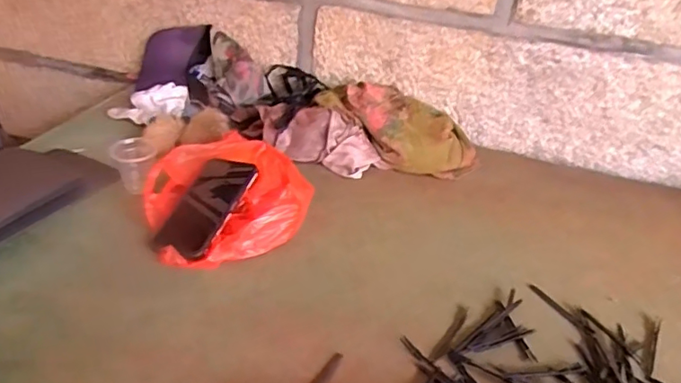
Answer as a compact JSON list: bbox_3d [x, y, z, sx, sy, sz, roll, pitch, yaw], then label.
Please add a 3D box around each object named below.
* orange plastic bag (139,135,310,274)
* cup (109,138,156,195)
[{"bbox_3d":[-0.162,0.005,0.740,0.198,0.070,0.206,-14,37,-29],"label":"orange plastic bag"},{"bbox_3d":[-0.297,-0.039,0.792,0.057,0.059,0.060,-5,33,-17],"label":"cup"}]

